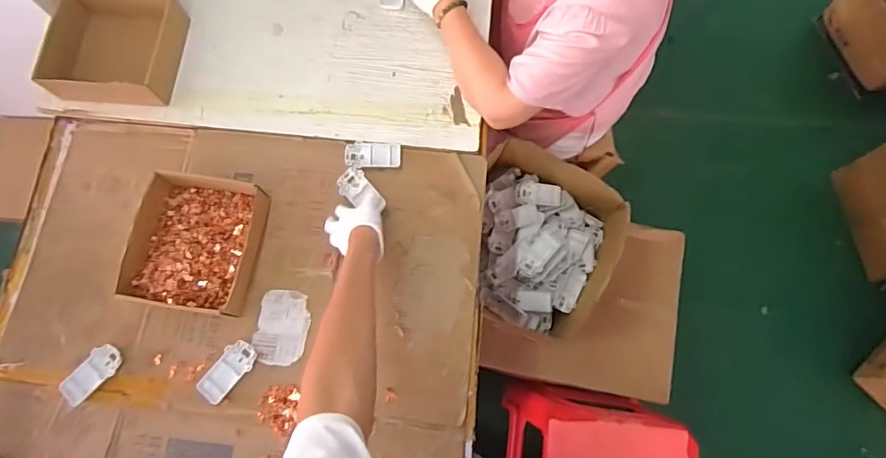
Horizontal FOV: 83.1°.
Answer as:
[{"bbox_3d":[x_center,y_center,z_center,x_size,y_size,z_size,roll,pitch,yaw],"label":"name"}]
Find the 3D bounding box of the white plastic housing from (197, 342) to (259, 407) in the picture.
[{"bbox_3d":[-0.336,0.221,0.779,0.048,0.013,0.098,33,77,8],"label":"white plastic housing"}]

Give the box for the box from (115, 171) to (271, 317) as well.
[{"bbox_3d":[-0.403,0.019,0.830,0.199,0.055,0.231,8,75,2],"label":"box"}]

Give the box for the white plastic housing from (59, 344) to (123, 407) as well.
[{"bbox_3d":[-0.551,0.227,0.787,0.045,0.016,0.097,34,79,6],"label":"white plastic housing"}]

